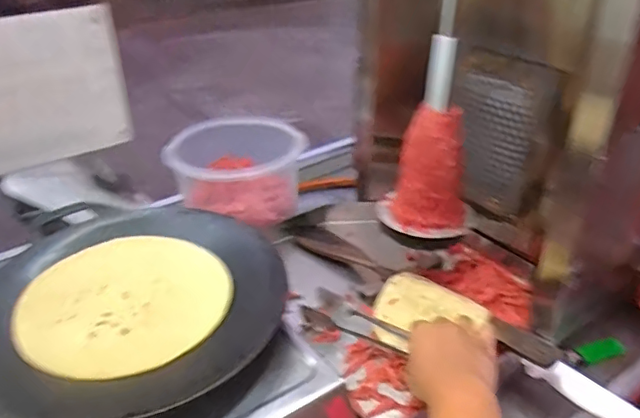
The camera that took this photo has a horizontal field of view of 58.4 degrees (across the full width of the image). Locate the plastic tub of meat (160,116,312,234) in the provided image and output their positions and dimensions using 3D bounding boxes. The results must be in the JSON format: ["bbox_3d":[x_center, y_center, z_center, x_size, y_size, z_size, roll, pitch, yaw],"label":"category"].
[{"bbox_3d":[-0.138,-0.057,0.941,0.184,0.114,0.177,24,37,33],"label":"plastic tub of meat"}]

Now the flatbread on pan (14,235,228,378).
[{"bbox_3d":[-0.212,0.097,0.635,0.212,0.018,0.217,-8,32,-15],"label":"flatbread on pan"}]

